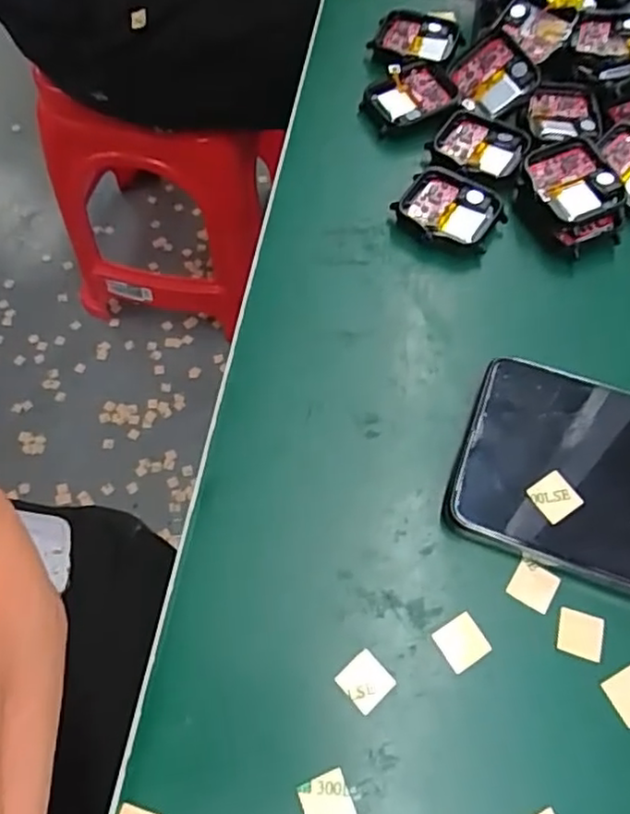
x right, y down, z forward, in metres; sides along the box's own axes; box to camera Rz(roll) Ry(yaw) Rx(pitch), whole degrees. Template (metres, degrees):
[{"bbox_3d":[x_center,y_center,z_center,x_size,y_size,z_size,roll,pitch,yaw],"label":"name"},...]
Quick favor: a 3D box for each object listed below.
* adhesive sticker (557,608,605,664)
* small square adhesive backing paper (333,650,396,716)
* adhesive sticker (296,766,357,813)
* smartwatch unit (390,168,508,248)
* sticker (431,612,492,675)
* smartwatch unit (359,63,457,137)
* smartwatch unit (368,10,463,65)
[{"bbox_3d":[0.094,0.081,0.231,0.015,0.004,0.015,15,66,6],"label":"adhesive sticker"},{"bbox_3d":[0.017,0.095,0.225,0.016,0.004,0.016,-40,73,-18],"label":"small square adhesive backing paper"},{"bbox_3d":[0.004,0.127,0.209,0.016,0.004,0.016,-20,67,-12],"label":"adhesive sticker"},{"bbox_3d":[0.062,-0.091,0.310,0.047,0.011,0.040,29,68,13],"label":"smartwatch unit"},{"bbox_3d":[0.052,0.083,0.231,0.016,0.004,0.016,-27,68,-15],"label":"sticker"},{"bbox_3d":[0.049,-0.162,0.342,0.047,0.009,0.035,-17,65,-8],"label":"smartwatch unit"},{"bbox_3d":[0.057,-0.205,0.366,0.046,0.010,0.039,16,65,7],"label":"smartwatch unit"}]

